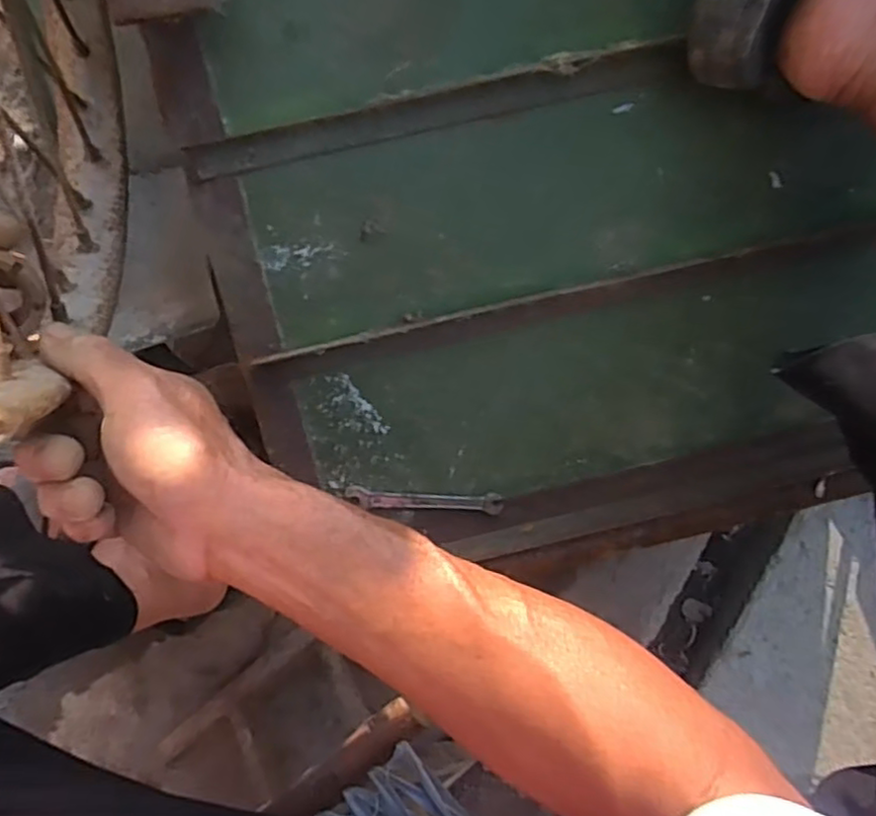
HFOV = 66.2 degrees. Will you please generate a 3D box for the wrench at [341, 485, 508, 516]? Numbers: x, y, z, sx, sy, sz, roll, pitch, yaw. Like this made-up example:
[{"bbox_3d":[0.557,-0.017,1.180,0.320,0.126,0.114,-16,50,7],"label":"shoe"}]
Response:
[{"bbox_3d":[-0.008,0.061,0.447,0.103,0.007,0.013,4,93,-8],"label":"wrench"}]

